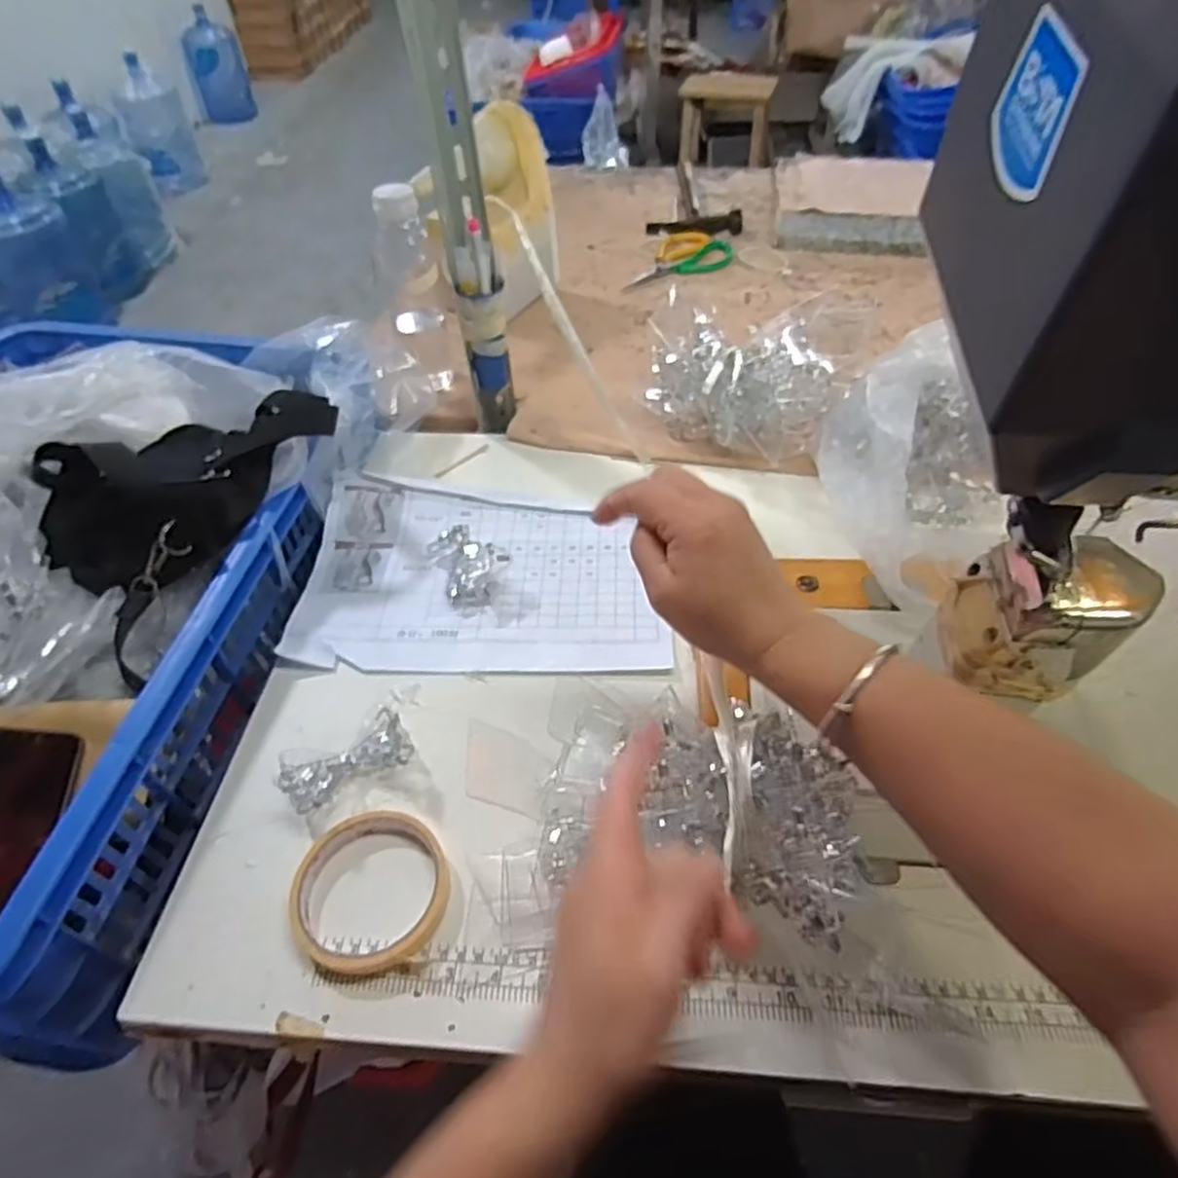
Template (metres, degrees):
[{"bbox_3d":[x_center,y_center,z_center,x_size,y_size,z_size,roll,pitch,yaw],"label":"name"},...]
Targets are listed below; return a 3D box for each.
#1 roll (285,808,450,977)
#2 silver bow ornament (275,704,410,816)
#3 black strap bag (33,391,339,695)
[{"bbox_3d":[-0.129,0.177,0.431,0.090,0.014,0.089,-1,49,1],"label":"roll"},{"bbox_3d":[-0.161,0.115,0.486,0.082,0.025,0.043,-19,52,-14],"label":"silver bow ornament"},{"bbox_3d":[-0.334,-0.085,0.585,0.159,0.095,0.247,25,54,21],"label":"black strap bag"}]

